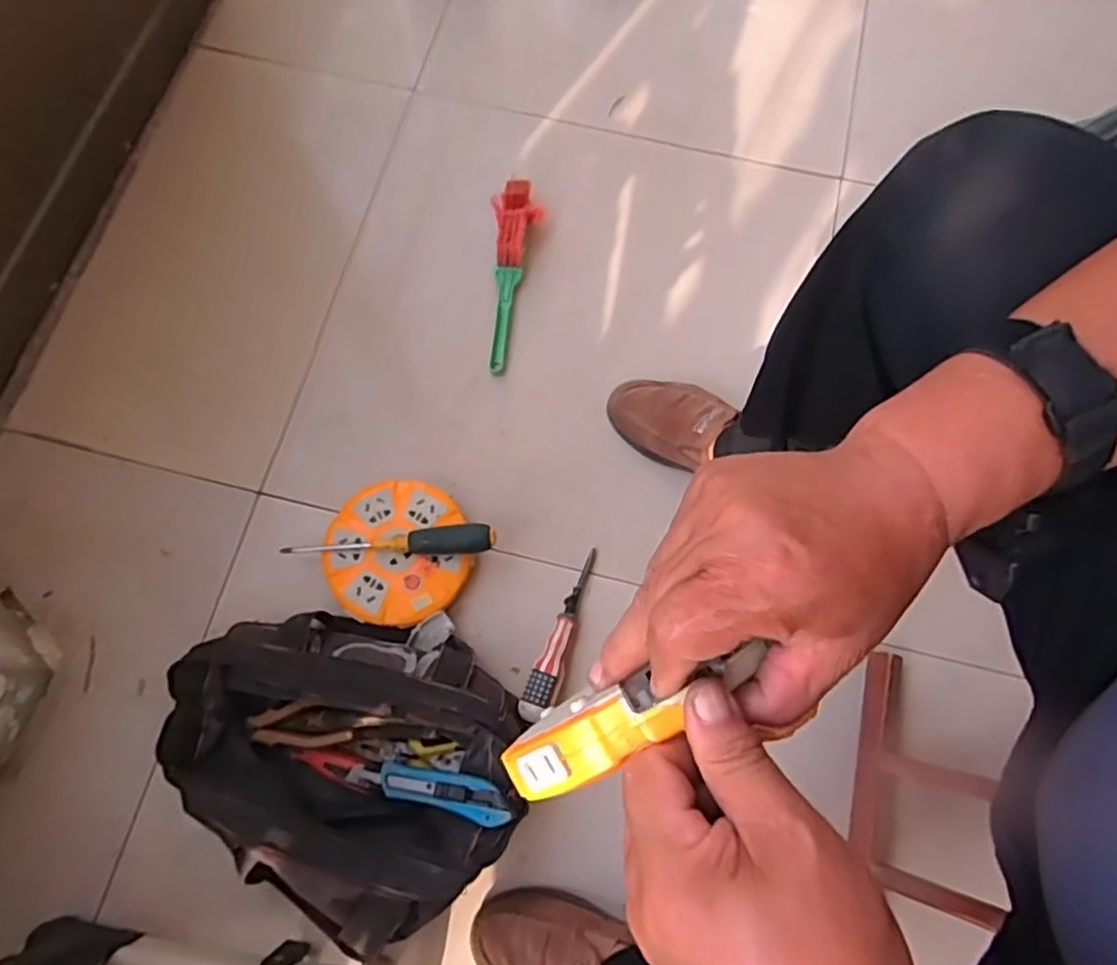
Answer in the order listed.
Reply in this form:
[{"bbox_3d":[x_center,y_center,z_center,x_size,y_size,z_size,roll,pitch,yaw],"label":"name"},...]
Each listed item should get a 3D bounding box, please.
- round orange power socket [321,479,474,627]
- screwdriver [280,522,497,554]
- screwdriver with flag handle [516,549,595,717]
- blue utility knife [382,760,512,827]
[{"bbox_3d":[-0.172,0.075,0.730,0.152,0.039,0.150,1,73,-2],"label":"round orange power socket"},{"bbox_3d":[-0.176,0.066,0.704,0.219,0.025,0.029,-5,73,-3],"label":"screwdriver"},{"bbox_3d":[0.006,0.157,0.703,0.032,0.028,0.183,21,73,5],"label":"screwdriver with flag handle"},{"bbox_3d":[-0.104,0.280,0.612,0.132,0.014,0.033,6,74,22],"label":"blue utility knife"}]

